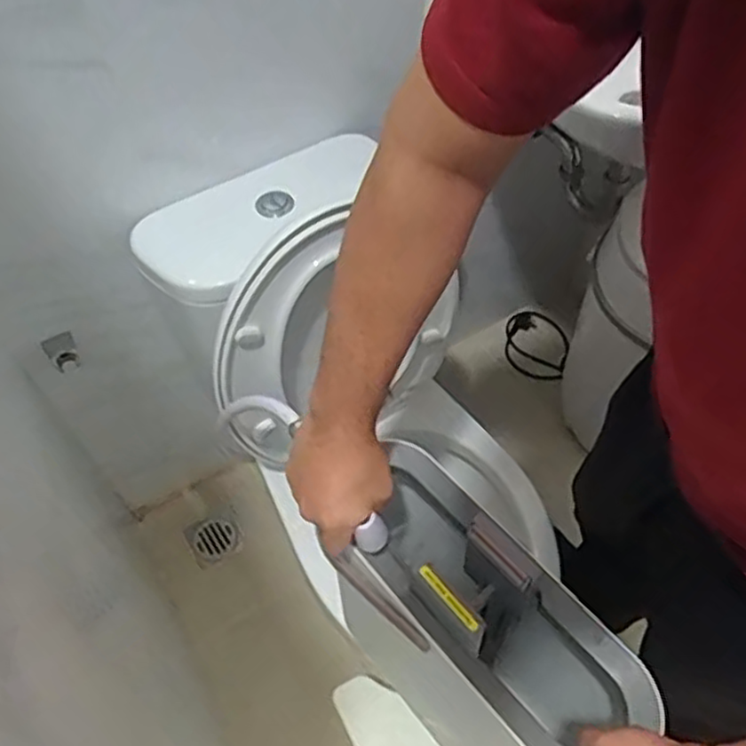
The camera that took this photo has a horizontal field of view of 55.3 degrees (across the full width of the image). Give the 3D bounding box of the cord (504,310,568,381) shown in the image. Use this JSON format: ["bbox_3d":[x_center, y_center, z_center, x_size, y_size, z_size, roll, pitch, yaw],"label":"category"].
[{"bbox_3d":[0.359,-0.067,1.556,0.149,0.041,0.159,2,70,-5],"label":"cord"}]

